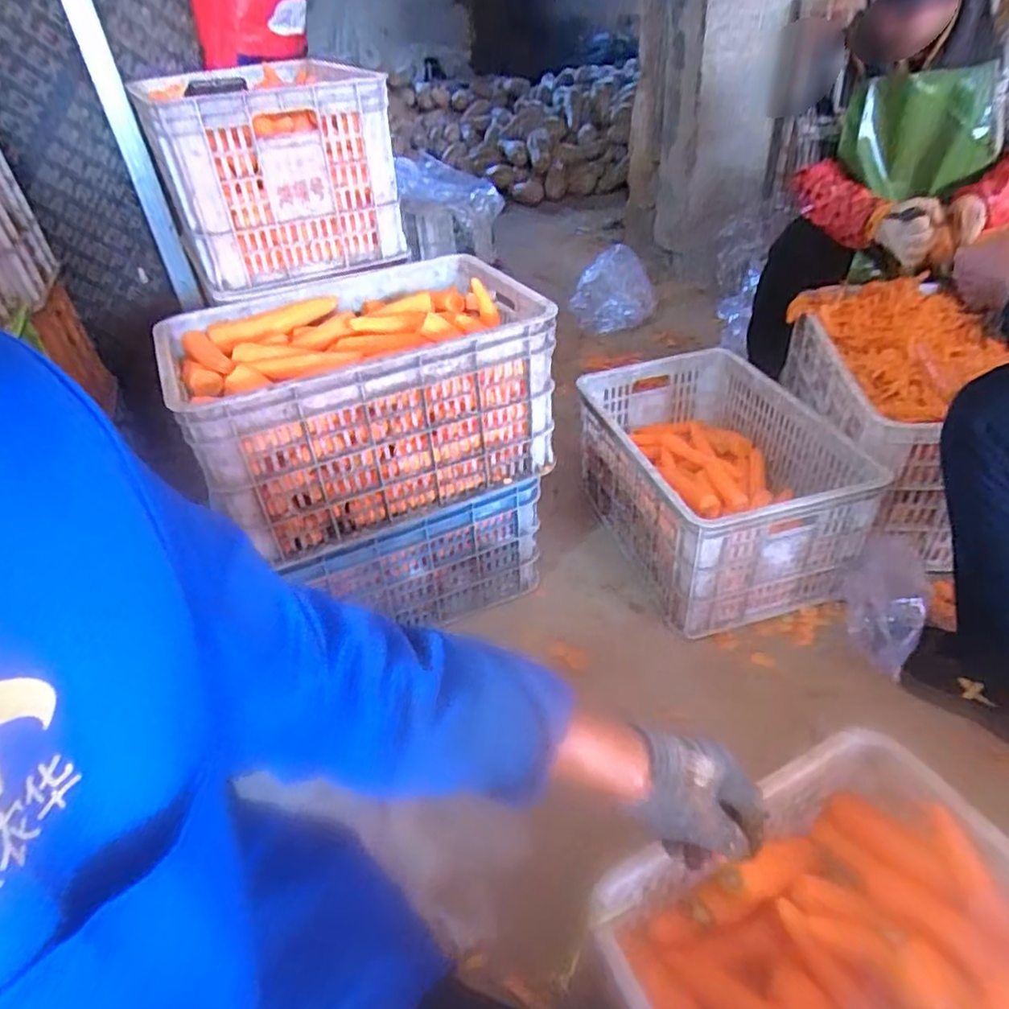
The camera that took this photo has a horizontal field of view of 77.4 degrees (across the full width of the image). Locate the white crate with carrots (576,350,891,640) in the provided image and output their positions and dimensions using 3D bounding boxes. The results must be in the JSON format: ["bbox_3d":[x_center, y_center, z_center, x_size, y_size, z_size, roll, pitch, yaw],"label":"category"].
[{"bbox_3d":[0.383,-0.061,1.238,0.366,0.259,0.563,-14,39,-10],"label":"white crate with carrots"}]

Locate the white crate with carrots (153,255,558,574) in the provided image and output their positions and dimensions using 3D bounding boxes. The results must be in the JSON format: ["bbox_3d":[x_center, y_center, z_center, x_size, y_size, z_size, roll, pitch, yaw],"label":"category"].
[{"bbox_3d":[-0.213,-0.178,1.018,0.513,0.262,0.382,-18,40,-15],"label":"white crate with carrots"}]

